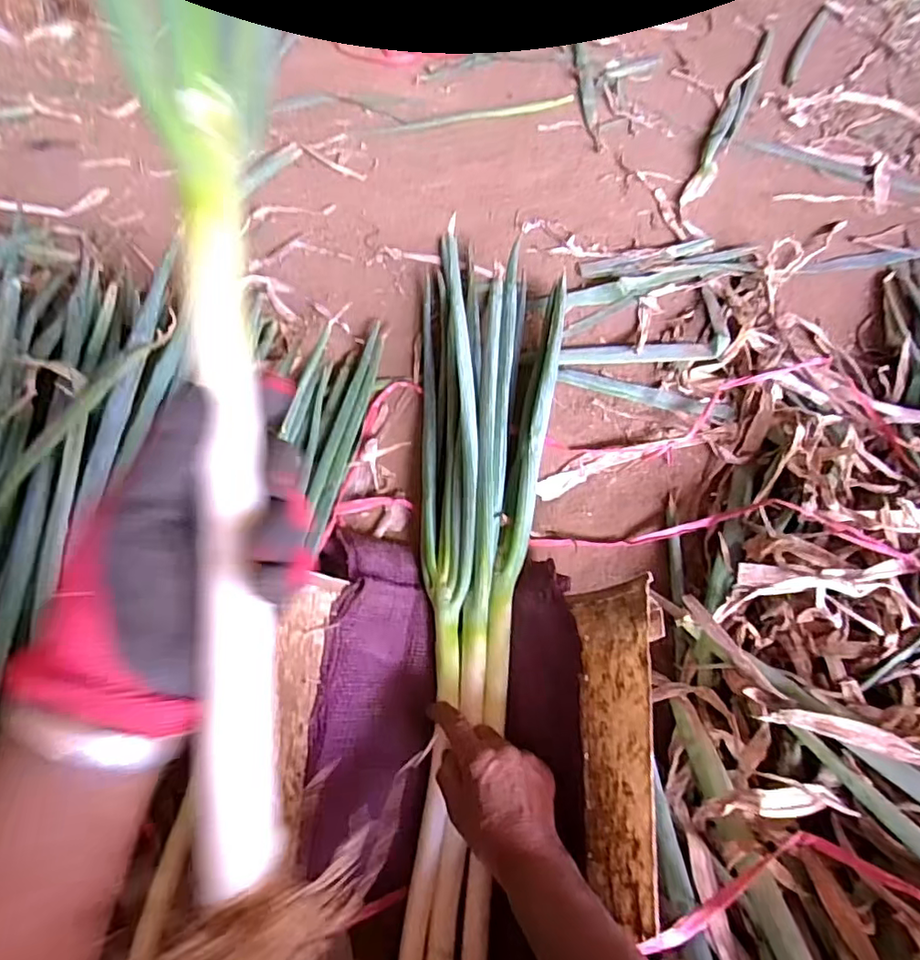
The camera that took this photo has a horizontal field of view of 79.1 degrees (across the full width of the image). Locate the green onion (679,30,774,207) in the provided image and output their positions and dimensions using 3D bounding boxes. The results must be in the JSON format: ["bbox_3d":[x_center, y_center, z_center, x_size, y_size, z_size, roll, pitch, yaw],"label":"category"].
[{"bbox_3d":[0.545,-0.743,1.093,0.043,0.016,0.705,25,64,9],"label":"green onion"}]

